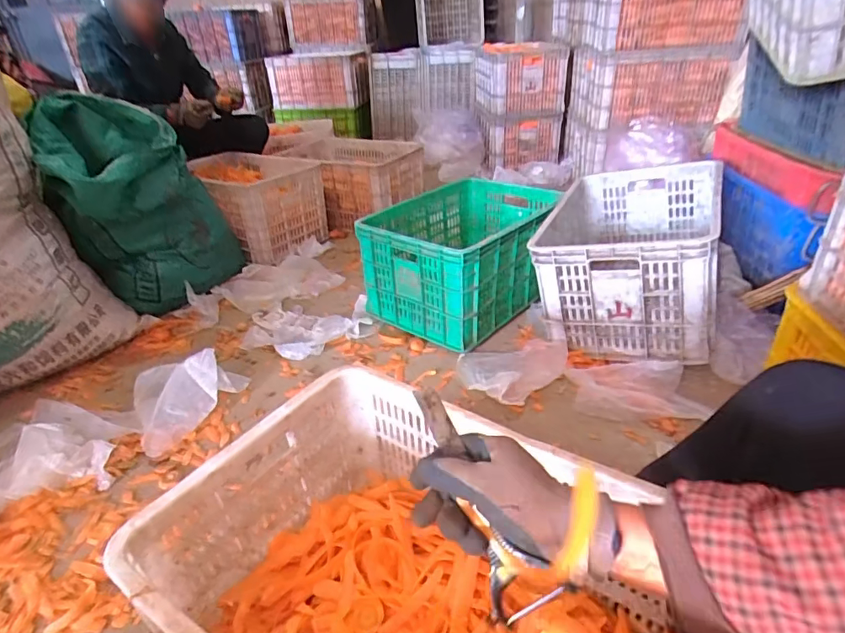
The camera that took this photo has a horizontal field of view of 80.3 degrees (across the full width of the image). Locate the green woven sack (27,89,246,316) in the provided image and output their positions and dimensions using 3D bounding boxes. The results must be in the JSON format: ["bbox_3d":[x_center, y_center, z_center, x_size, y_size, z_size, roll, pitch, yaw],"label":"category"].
[{"bbox_3d":[-0.746,-0.298,1.354,0.399,0.486,0.356,-15,33,-18],"label":"green woven sack"}]

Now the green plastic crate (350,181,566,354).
[{"bbox_3d":[0.118,-0.177,1.358,0.379,0.252,0.516,23,40,36],"label":"green plastic crate"}]

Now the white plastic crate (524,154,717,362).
[{"bbox_3d":[0.490,-0.158,1.195,0.364,0.261,0.511,11,34,22],"label":"white plastic crate"}]

